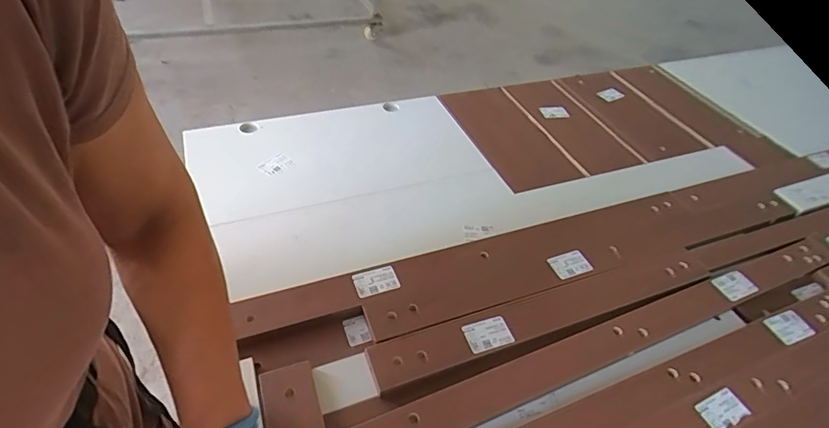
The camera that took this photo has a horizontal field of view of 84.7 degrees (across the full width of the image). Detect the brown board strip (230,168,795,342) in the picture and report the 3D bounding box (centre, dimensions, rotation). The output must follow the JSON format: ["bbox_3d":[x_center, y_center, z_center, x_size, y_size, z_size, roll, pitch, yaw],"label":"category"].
[{"bbox_3d":[0.240,0.053,0.720,0.961,0.011,0.121,-12,47,-19],"label":"brown board strip"}]

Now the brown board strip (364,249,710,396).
[{"bbox_3d":[0.197,0.132,0.633,0.530,0.010,0.068,-14,48,-21],"label":"brown board strip"}]

